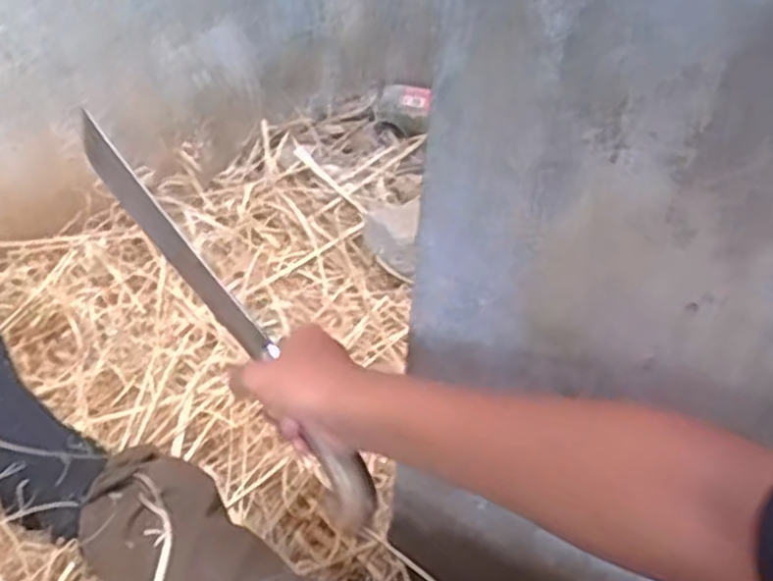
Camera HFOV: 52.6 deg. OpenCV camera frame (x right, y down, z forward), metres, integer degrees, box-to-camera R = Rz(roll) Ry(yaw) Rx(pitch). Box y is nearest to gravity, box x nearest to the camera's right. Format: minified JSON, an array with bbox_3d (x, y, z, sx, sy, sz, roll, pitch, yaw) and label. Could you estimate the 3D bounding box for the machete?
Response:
[{"bbox_3d":[-0.124,0.016,0.586,0.024,0.043,0.370,-30,72,-33],"label":"machete"}]

